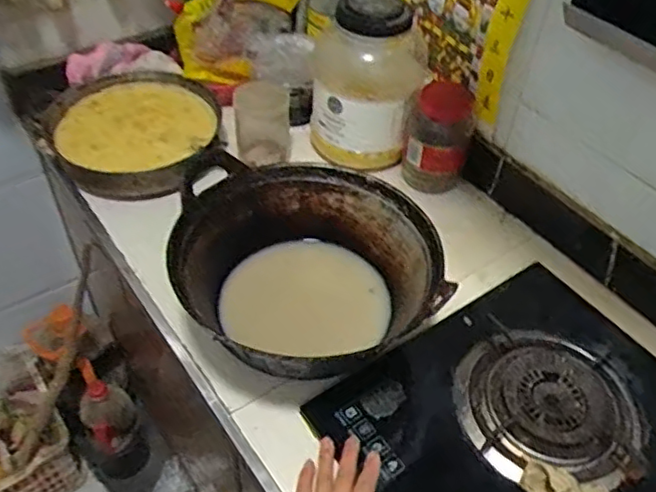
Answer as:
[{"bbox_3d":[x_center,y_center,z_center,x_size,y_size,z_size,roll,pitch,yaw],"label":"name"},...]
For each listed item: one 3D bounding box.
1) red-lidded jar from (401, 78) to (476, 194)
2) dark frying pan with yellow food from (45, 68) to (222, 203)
[{"bbox_3d":[0.170,-0.168,0.974,0.094,0.157,0.081,16,48,12],"label":"red-lidded jar"},{"bbox_3d":[-0.306,-0.187,1.008,0.268,0.076,0.257,9,47,5],"label":"dark frying pan with yellow food"}]

